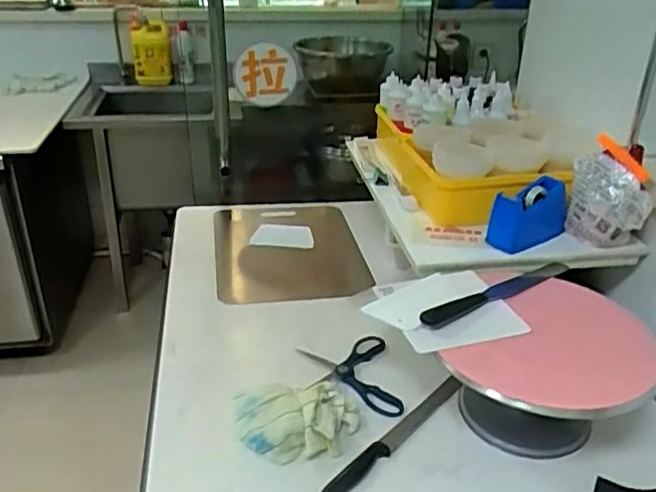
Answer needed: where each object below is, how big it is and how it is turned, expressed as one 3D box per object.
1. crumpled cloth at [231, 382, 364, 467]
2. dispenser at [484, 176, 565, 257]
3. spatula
[{"bbox_3d":[-0.038,0.231,0.832,0.166,0.042,0.120,-5,29,-13],"label":"crumpled cloth"},{"bbox_3d":[0.331,-0.052,1.014,0.139,0.091,0.052,-15,33,-29],"label":"dispenser"},{"bbox_3d":[0.249,0.060,0.877,0.303,0.014,0.035,-18,34,-32],"label":"spatula"}]

